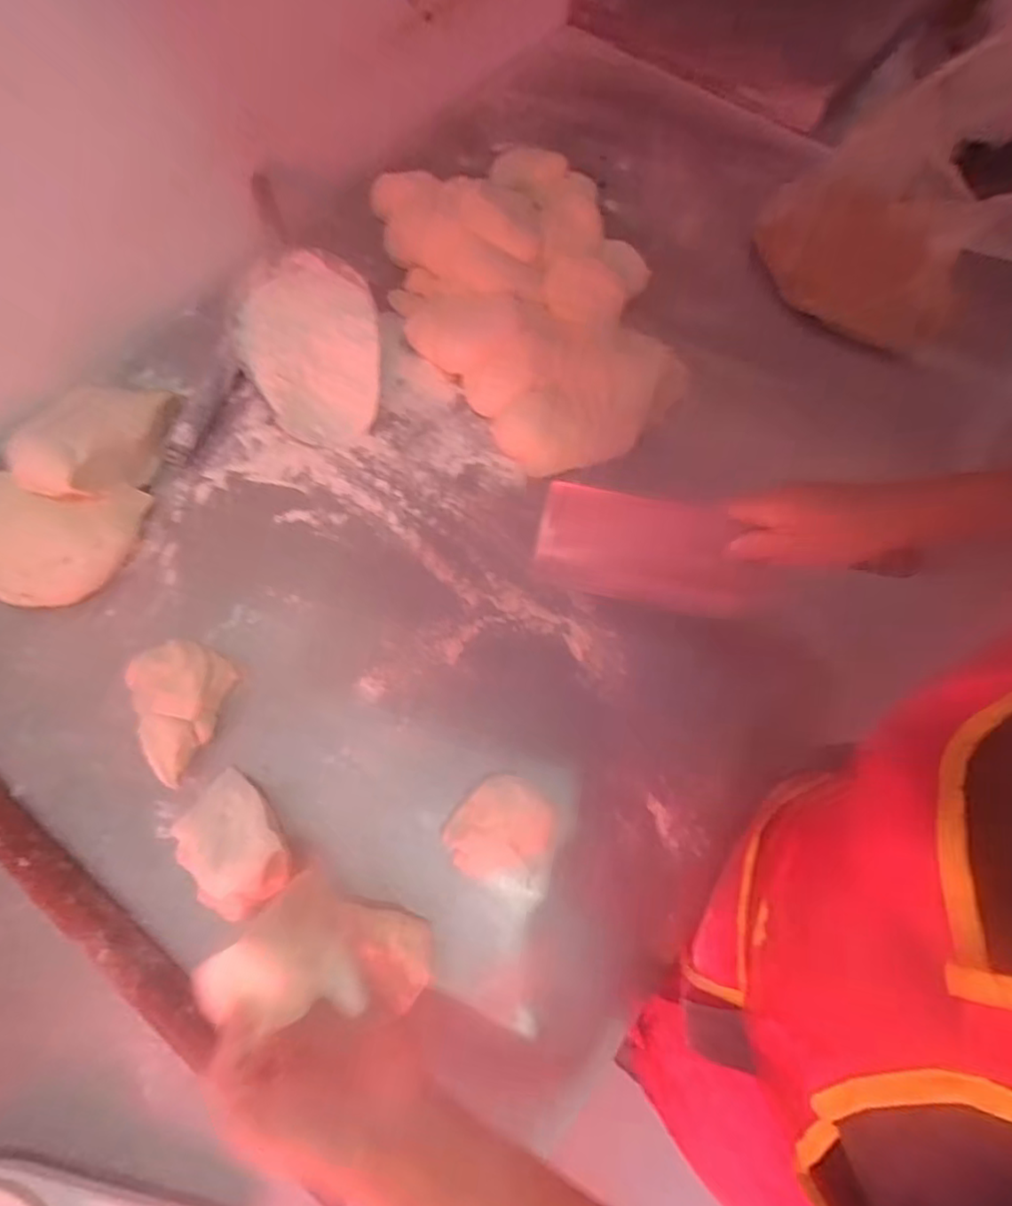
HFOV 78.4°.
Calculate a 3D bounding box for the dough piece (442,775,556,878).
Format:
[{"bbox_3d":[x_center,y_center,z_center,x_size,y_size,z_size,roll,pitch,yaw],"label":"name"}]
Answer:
[{"bbox_3d":[-0.005,0.174,0.489,0.083,0.038,0.063,-21,71,-10],"label":"dough piece"}]

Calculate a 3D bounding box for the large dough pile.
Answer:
[{"bbox_3d":[0.038,-0.321,0.659,0.257,0.083,0.360,-25,72,-11],"label":"large dough pile"}]

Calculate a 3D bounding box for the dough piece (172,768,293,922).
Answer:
[{"bbox_3d":[-0.206,0.181,0.468,0.067,0.055,0.098,-38,75,-15],"label":"dough piece"}]

